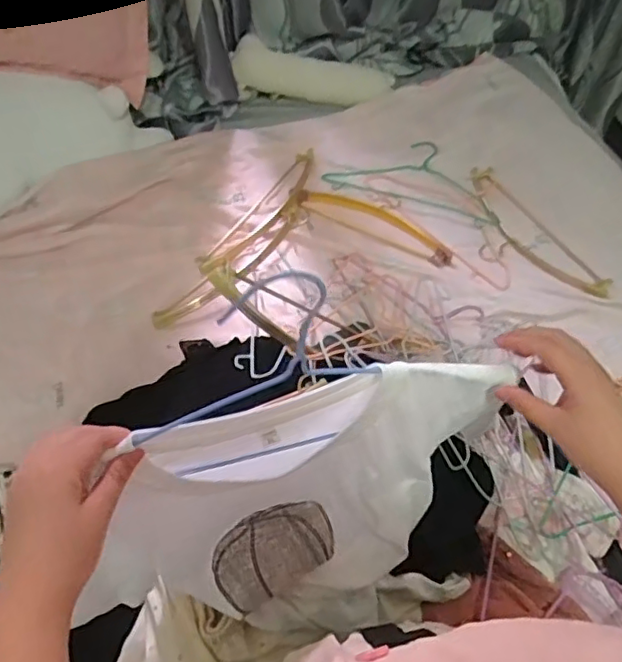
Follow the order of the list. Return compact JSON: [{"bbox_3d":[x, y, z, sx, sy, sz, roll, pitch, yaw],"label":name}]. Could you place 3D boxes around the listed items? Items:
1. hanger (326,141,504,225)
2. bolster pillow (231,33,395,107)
[{"bbox_3d":[0.230,-0.333,1.275,0.377,0.025,0.198,19,60,16],"label":"hanger"},{"bbox_3d":[0.005,-0.587,1.334,0.353,0.080,0.100,7,56,4],"label":"bolster pillow"}]

